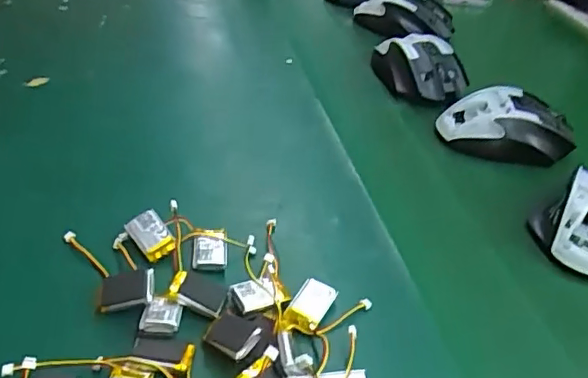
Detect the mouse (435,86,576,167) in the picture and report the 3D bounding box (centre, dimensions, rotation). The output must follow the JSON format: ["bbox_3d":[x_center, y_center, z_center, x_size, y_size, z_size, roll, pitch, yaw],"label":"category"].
[{"bbox_3d":[0.183,-0.053,0.489,0.106,0.041,0.061,0,40,-9],"label":"mouse"}]

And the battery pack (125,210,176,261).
[{"bbox_3d":[-0.089,0.029,0.351,0.020,0.004,0.031,-40,70,-10],"label":"battery pack"}]

